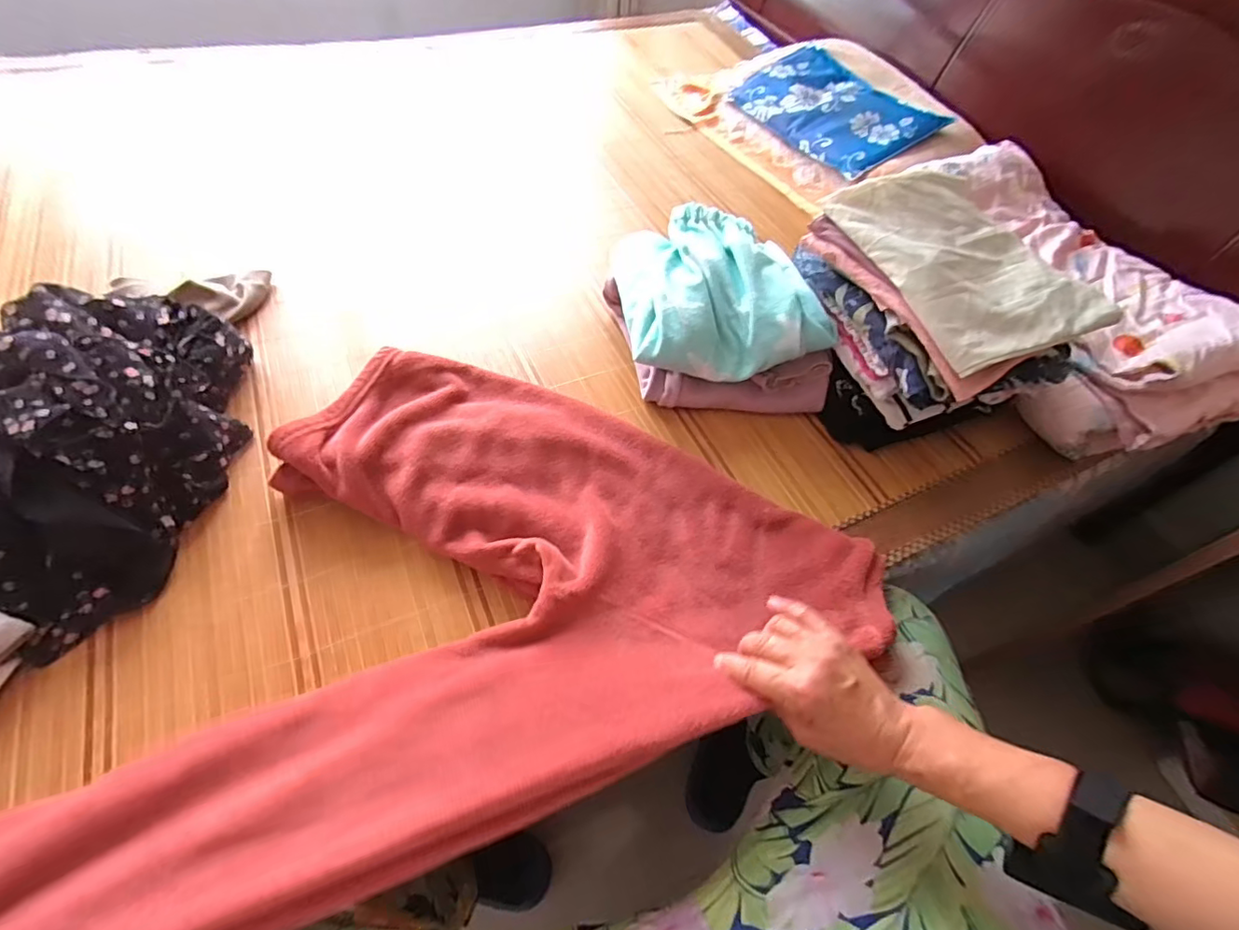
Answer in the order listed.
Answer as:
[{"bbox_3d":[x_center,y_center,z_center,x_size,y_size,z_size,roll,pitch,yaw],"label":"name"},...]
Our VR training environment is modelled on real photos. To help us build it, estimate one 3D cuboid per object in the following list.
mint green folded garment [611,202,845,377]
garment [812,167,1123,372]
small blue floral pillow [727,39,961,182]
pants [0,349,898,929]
[{"bbox_3d":[0.119,-0.229,0.699,0.230,0.073,0.254,-4,55,-8],"label":"mint green folded garment"},{"bbox_3d":[0.358,-0.217,0.585,0.189,0.024,0.244,-16,67,-14],"label":"garment"},{"bbox_3d":[0.388,-0.663,1.029,0.197,0.032,0.376,-33,58,3],"label":"small blue floral pillow"},{"bbox_3d":[-0.143,0.061,0.507,0.693,0.107,0.473,-16,57,-17],"label":"pants"}]

